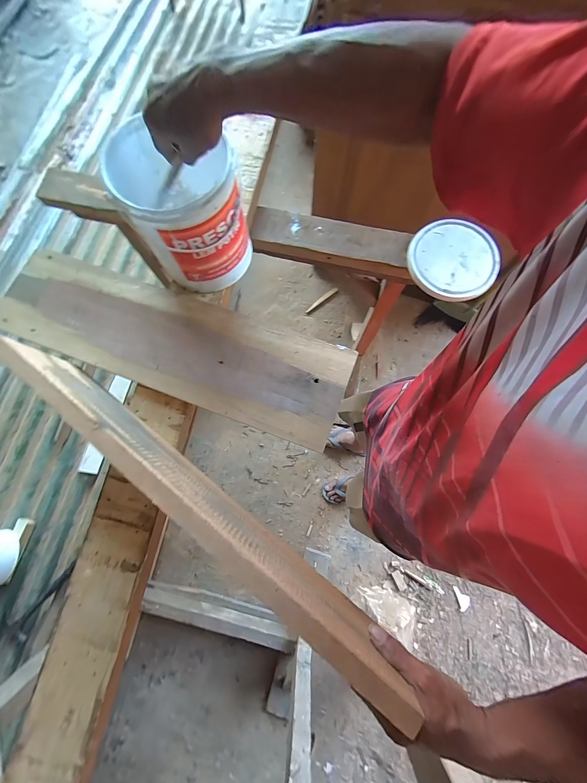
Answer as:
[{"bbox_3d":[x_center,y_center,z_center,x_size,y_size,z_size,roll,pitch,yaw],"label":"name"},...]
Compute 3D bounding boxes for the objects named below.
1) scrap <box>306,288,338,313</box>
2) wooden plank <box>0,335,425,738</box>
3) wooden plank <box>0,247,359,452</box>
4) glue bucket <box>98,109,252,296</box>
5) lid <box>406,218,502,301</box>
[{"bbox_3d":[0.141,-0.463,1.472,0.189,0.016,0.026,-34,79,15],"label":"scrap"},{"bbox_3d":[-0.146,0.134,0.386,0.638,0.149,0.026,36,80,14],"label":"wooden plank"},{"bbox_3d":[-0.227,-0.095,0.516,0.645,0.028,0.178,20,79,5],"label":"wooden plank"},{"bbox_3d":[-0.171,-0.299,0.482,0.164,0.189,0.184,-20,78,-4],"label":"glue bucket"},{"bbox_3d":[0.327,-0.268,0.588,0.166,0.031,0.167,0,78,1],"label":"lid"}]

